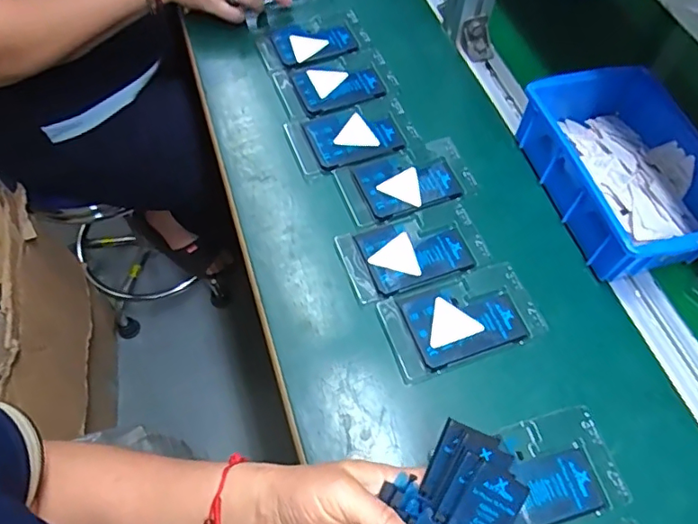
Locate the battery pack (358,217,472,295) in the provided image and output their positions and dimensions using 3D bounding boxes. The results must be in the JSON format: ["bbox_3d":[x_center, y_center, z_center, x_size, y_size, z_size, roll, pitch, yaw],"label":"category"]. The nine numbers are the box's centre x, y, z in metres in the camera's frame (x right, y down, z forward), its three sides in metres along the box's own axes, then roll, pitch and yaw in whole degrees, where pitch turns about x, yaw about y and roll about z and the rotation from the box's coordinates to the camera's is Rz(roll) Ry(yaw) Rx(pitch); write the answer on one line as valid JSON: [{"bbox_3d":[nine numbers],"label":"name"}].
[{"bbox_3d":[0.058,-0.011,0.478,0.089,0.004,0.067,-20,64,-7],"label":"battery pack"}]

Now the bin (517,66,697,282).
[{"bbox_3d":[0.261,-0.087,0.492,0.145,0.057,0.200,-15,63,-4],"label":"bin"}]

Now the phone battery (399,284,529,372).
[{"bbox_3d":[0.095,0.048,0.445,0.088,0.004,0.064,-20,64,-7],"label":"phone battery"}]

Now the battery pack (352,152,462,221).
[{"bbox_3d":[0.056,-0.078,0.519,0.088,0.005,0.068,-20,64,-7],"label":"battery pack"}]

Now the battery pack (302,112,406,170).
[{"bbox_3d":[0.005,-0.129,0.548,0.089,0.007,0.063,-18,63,-6],"label":"battery pack"}]

